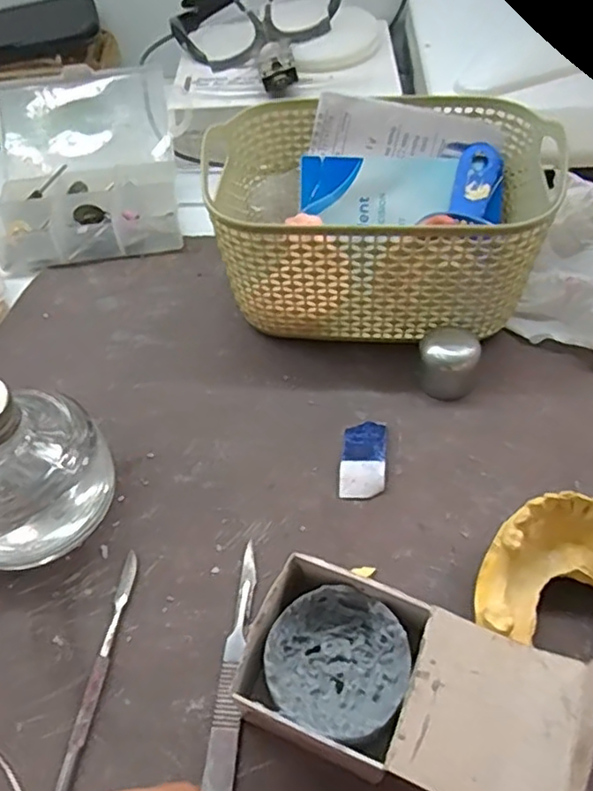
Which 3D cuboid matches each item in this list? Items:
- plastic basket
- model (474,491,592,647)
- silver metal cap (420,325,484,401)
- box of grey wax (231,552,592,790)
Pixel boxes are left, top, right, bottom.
[{"bbox_3d":[0.044,-0.094,0.333,0.156,0.083,0.116,4,54,6],"label":"plastic basket"},{"bbox_3d":[0.106,0.070,0.232,0.070,0.038,0.049,7,55,9],"label":"model"},{"bbox_3d":[0.077,-0.019,0.308,0.028,0.027,0.031,12,55,12],"label":"silver metal cap"},{"bbox_3d":[0.035,0.101,0.210,0.112,0.042,0.057,18,57,16],"label":"box of grey wax"}]

